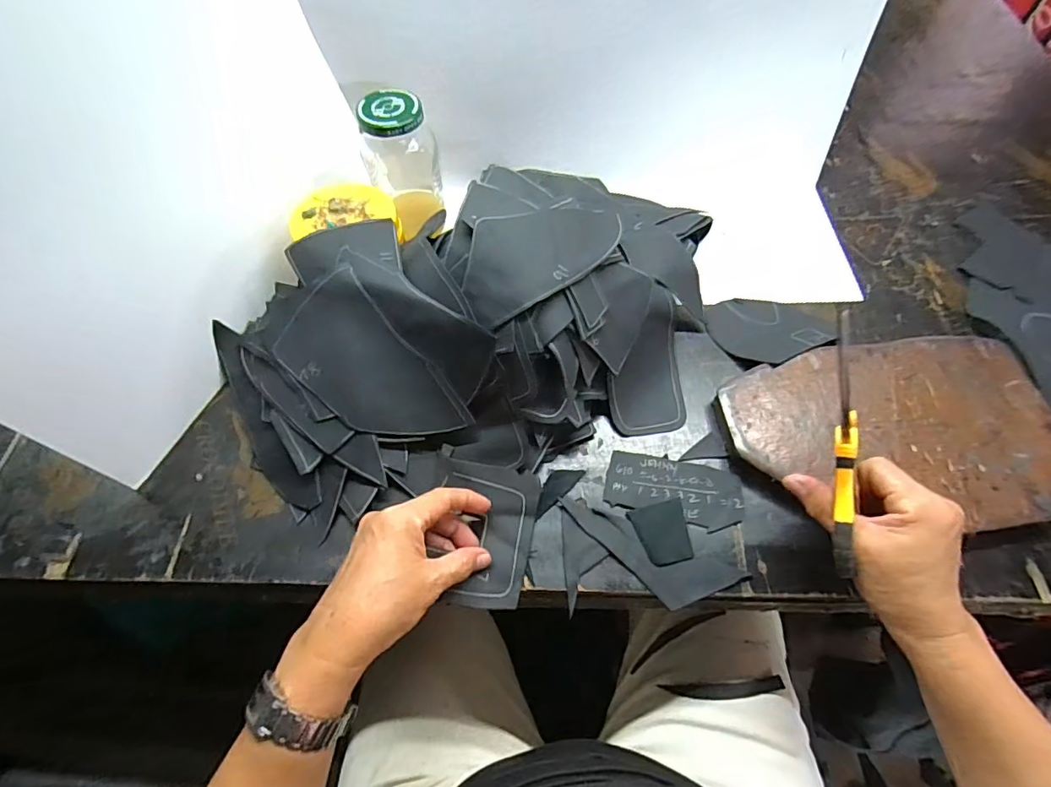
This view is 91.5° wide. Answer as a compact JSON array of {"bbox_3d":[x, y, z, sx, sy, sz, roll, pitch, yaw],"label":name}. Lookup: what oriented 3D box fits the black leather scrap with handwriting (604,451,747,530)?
[{"bbox_3d":[0.124,0.079,0.428,0.109,0.004,0.053,14,61,10],"label":"black leather scrap with handwriting"}]

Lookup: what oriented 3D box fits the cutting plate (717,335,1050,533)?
[{"bbox_3d":[0.308,0.029,0.433,0.265,0.020,0.169,-4,61,-2],"label":"cutting plate"}]

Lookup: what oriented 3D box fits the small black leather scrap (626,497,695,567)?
[{"bbox_3d":[0.110,0.111,0.407,0.042,0.004,0.048,-13,62,-6],"label":"small black leather scrap"}]

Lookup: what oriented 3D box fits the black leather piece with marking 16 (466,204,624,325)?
[{"bbox_3d":[0.017,-0.116,0.408,0.154,0.021,0.071,-32,89,-22],"label":"black leather piece with marking 16"}]

